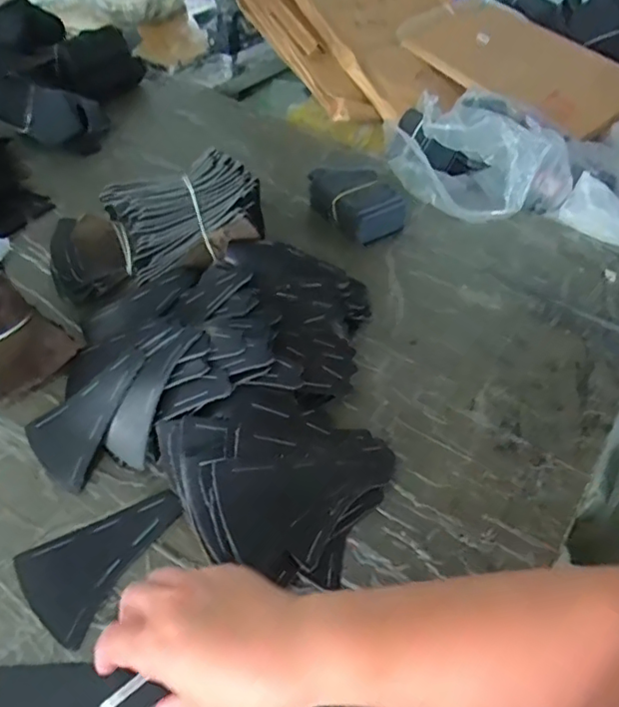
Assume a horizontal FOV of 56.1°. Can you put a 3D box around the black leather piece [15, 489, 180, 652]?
[{"bbox_3d":[-0.147,0.158,0.428,0.119,0.005,0.078,-20,53,-18],"label":"black leather piece"}]

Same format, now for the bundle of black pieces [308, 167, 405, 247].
[{"bbox_3d":[0.059,-0.184,0.701,0.072,0.044,0.112,-29,57,-24],"label":"bundle of black pieces"}]

